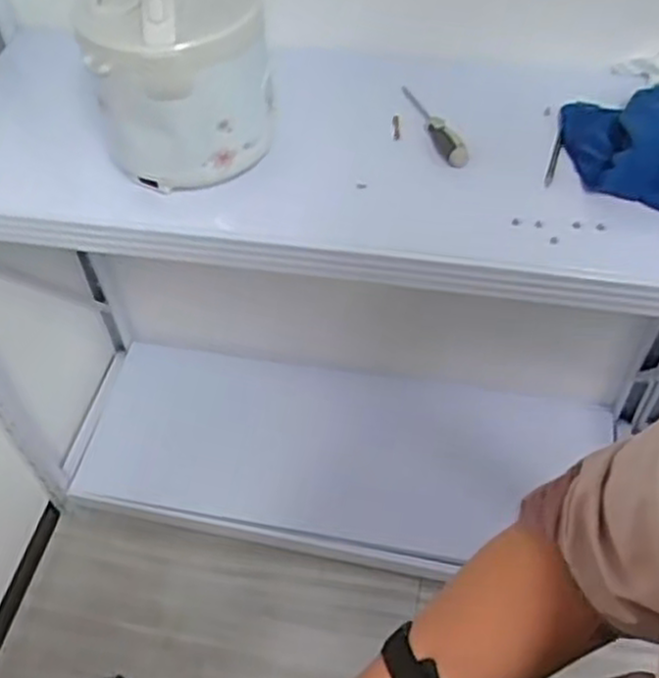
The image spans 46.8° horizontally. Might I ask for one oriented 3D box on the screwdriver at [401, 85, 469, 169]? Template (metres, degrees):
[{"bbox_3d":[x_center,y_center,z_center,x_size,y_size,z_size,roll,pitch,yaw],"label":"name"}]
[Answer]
[{"bbox_3d":[0.134,-0.273,0.964,0.026,0.036,0.163,-18,52,-12],"label":"screwdriver"}]

